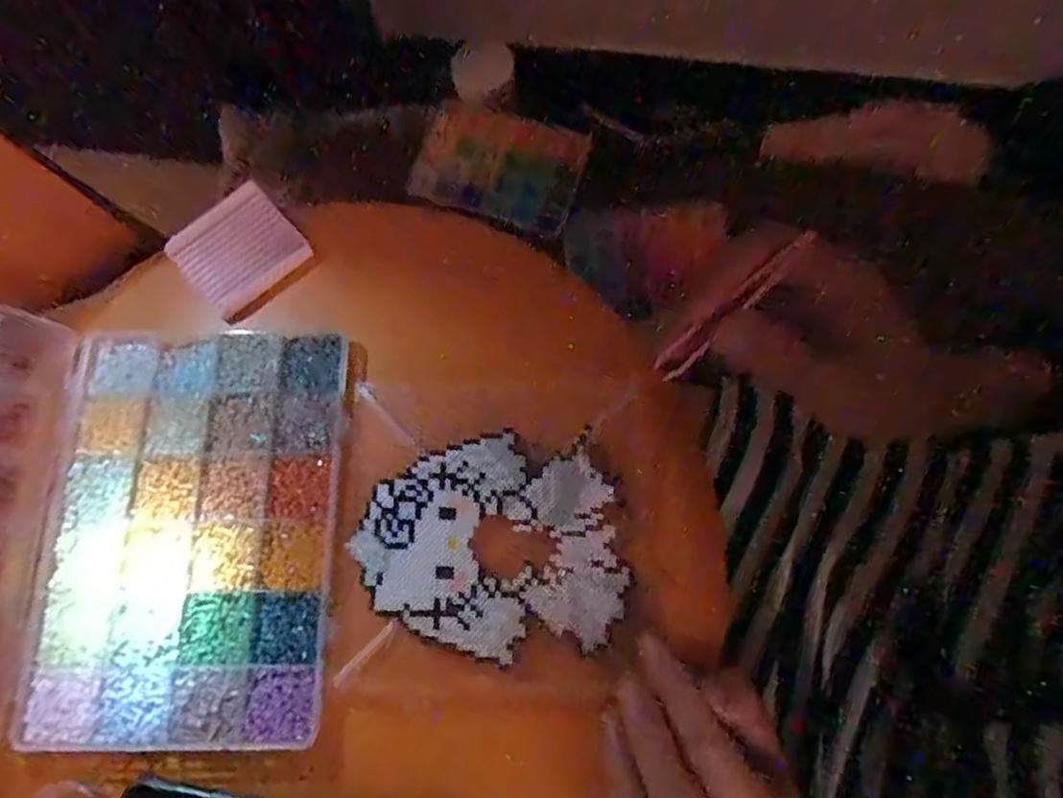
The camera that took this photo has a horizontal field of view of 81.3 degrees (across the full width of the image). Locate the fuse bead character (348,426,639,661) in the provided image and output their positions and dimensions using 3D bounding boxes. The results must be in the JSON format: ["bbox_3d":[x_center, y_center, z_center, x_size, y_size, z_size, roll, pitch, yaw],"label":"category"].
[{"bbox_3d":[-0.019,0.066,0.283,0.115,0.004,0.094,-7,74,0],"label":"fuse bead character"}]

